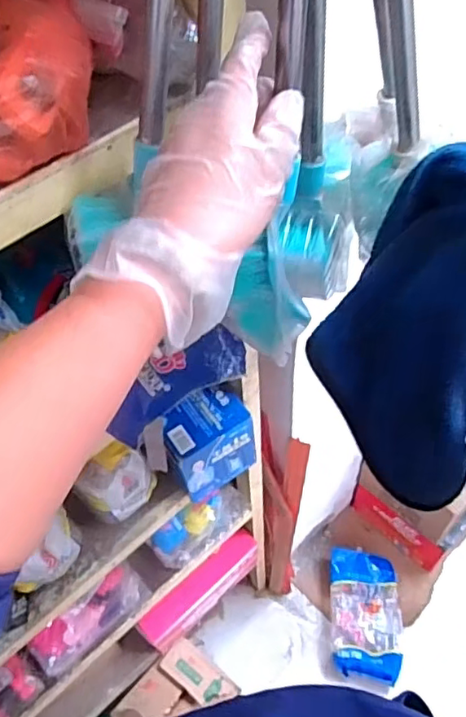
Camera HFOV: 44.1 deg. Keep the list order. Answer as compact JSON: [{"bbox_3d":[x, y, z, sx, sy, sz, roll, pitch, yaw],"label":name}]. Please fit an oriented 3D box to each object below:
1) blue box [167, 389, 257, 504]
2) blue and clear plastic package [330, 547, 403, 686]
[{"bbox_3d":[-0.038,0.122,0.823,0.117,0.138,0.079,-29,58,-16],"label":"blue box"},{"bbox_3d":[0.381,0.706,1.635,0.199,0.083,0.296,1,55,5],"label":"blue and clear plastic package"}]

